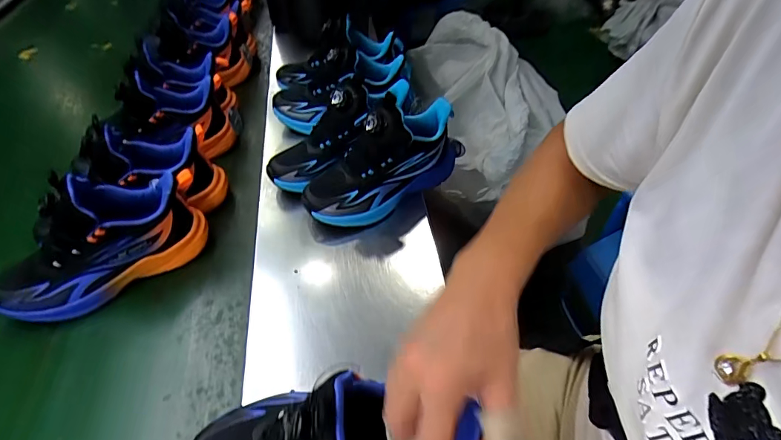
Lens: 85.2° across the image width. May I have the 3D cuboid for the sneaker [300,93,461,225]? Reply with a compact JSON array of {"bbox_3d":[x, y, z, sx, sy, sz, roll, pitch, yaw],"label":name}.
[{"bbox_3d":[-0.009,-0.095,0.583,0.246,0.141,0.089,-32,52,-23],"label":"sneaker"}]

